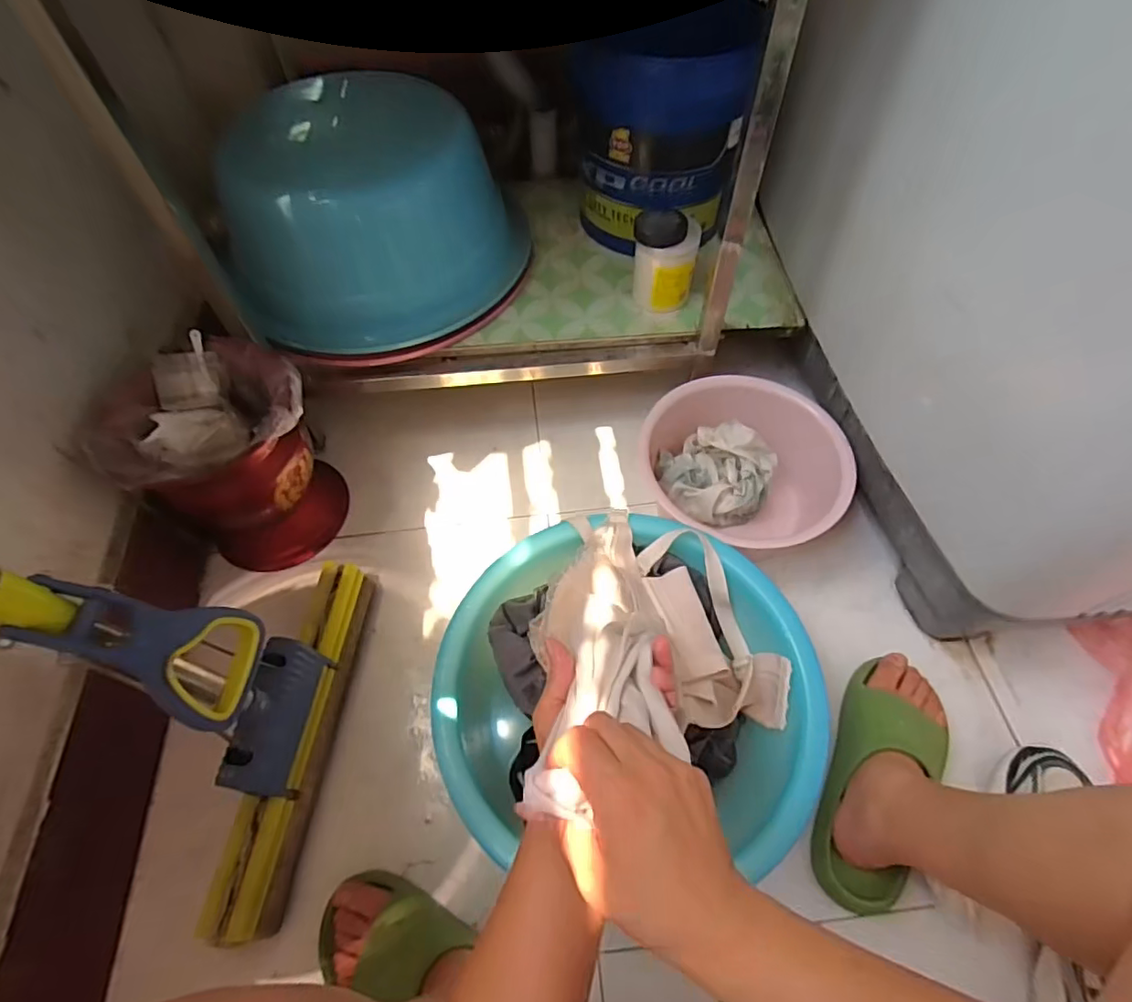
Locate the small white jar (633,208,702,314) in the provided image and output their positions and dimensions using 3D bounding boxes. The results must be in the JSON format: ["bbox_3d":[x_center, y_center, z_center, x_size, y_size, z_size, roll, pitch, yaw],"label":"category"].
[{"bbox_3d":[0.134,-0.323,0.778,0.083,0.122,0.069,7,59,8],"label":"small white jar"}]

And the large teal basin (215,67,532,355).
[{"bbox_3d":[-0.237,-0.393,0.788,0.333,0.211,0.301,-10,58,-2],"label":"large teal basin"}]

